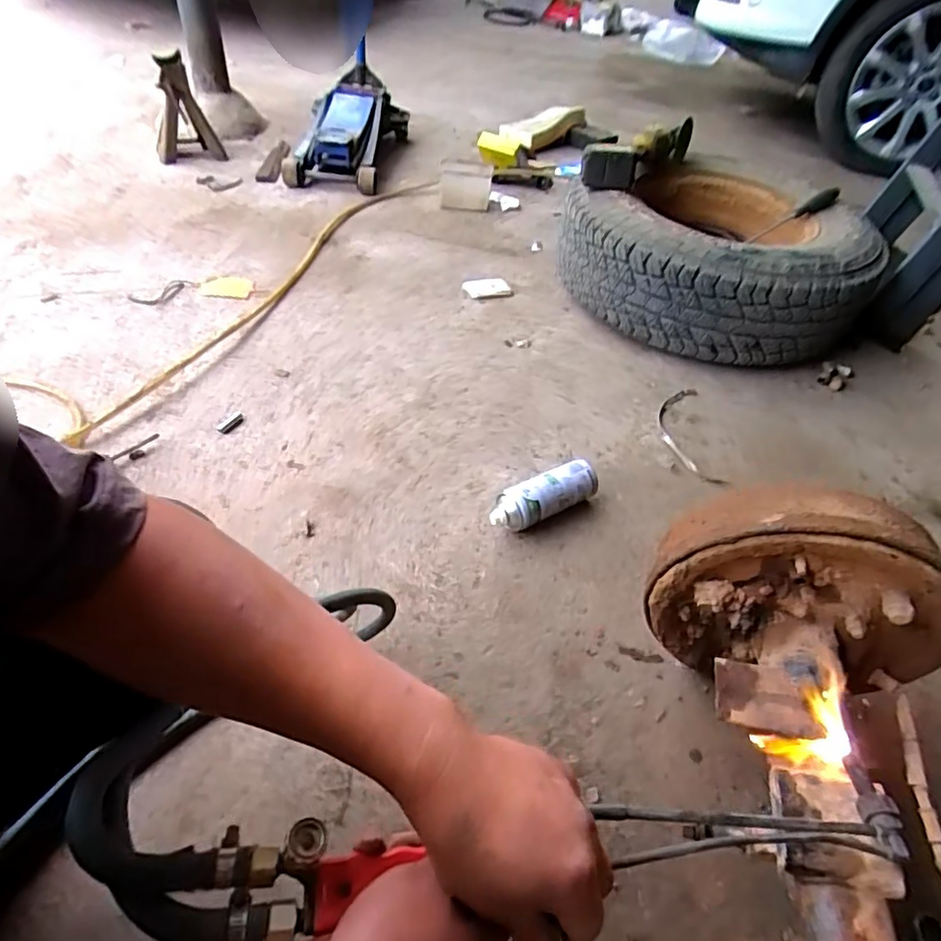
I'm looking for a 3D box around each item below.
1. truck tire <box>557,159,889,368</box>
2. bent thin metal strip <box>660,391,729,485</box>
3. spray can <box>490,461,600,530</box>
[{"bbox_3d":[0.548,-0.470,1.278,0.559,0.230,0.597,-32,58,-32],"label":"truck tire"},{"bbox_3d":[0.410,-0.076,1.087,0.104,0.015,0.253,3,47,-3],"label":"bent thin metal strip"},{"bbox_3d":[0.113,0.045,0.900,0.187,0.068,0.062,-20,52,-23],"label":"spray can"}]

